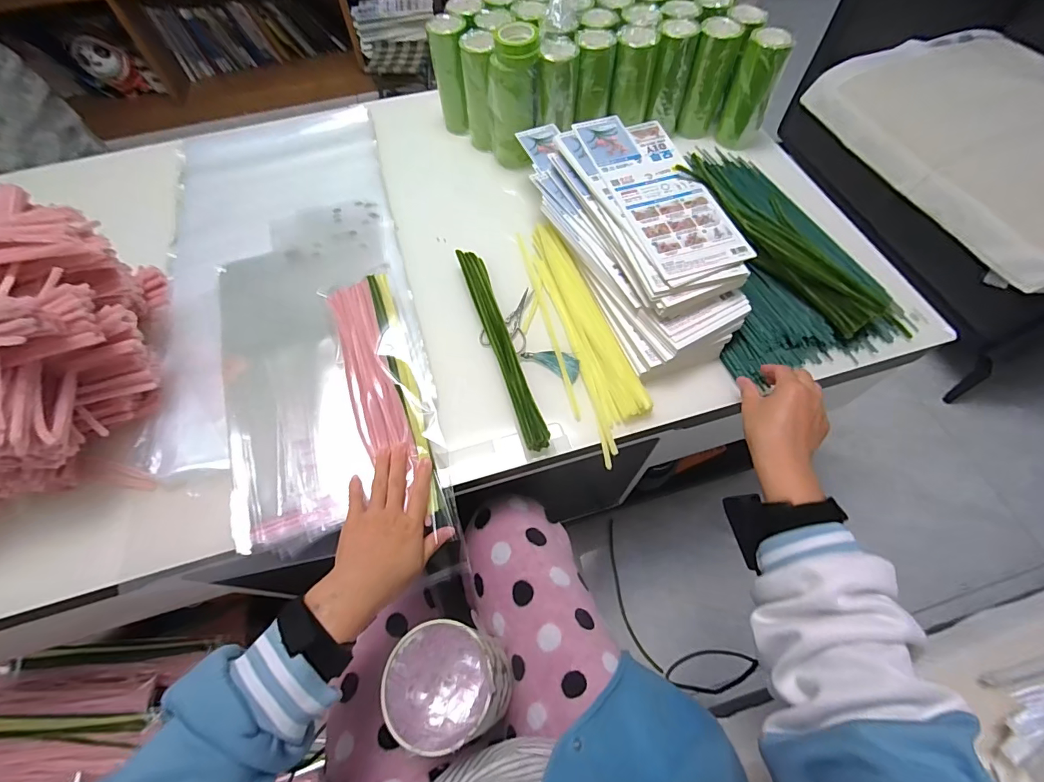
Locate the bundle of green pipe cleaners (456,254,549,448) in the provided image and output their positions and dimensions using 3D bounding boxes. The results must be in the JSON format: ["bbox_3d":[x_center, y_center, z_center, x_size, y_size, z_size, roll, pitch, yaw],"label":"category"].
[{"bbox_3d":[-0.026,-0.063,0.540,0.030,0.032,0.294,-17,63,-7],"label":"bundle of green pipe cleaners"}]

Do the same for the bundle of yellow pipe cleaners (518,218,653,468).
[{"bbox_3d":[0.061,-0.076,0.553,0.081,0.028,0.327,-20,64,-8],"label":"bundle of yellow pipe cleaners"}]

